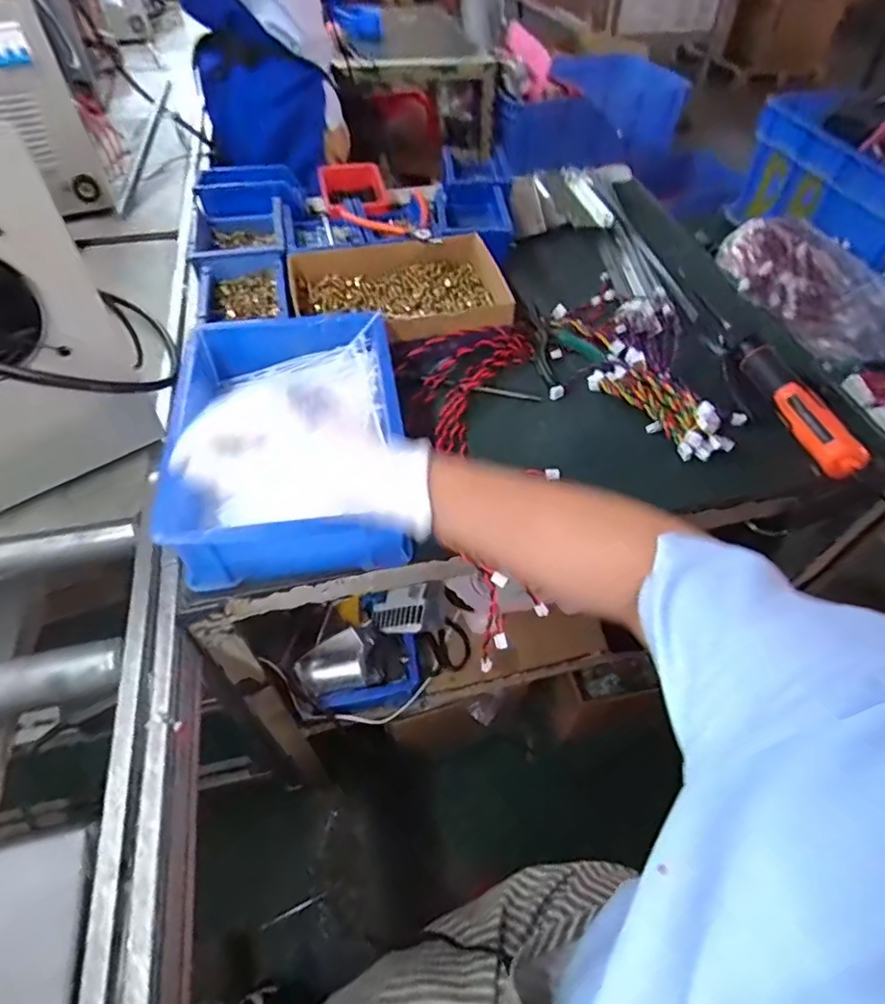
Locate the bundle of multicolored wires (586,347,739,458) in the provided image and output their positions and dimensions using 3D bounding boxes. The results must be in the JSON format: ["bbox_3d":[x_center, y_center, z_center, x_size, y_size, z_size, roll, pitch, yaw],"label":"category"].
[{"bbox_3d":[0.240,-0.115,0.622,0.075,0.027,0.163,-25,55,-20],"label":"bundle of multicolored wires"}]

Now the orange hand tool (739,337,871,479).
[{"bbox_3d":[0.379,-0.109,0.612,0.031,0.042,0.188,-9,51,-9],"label":"orange hand tool"}]

